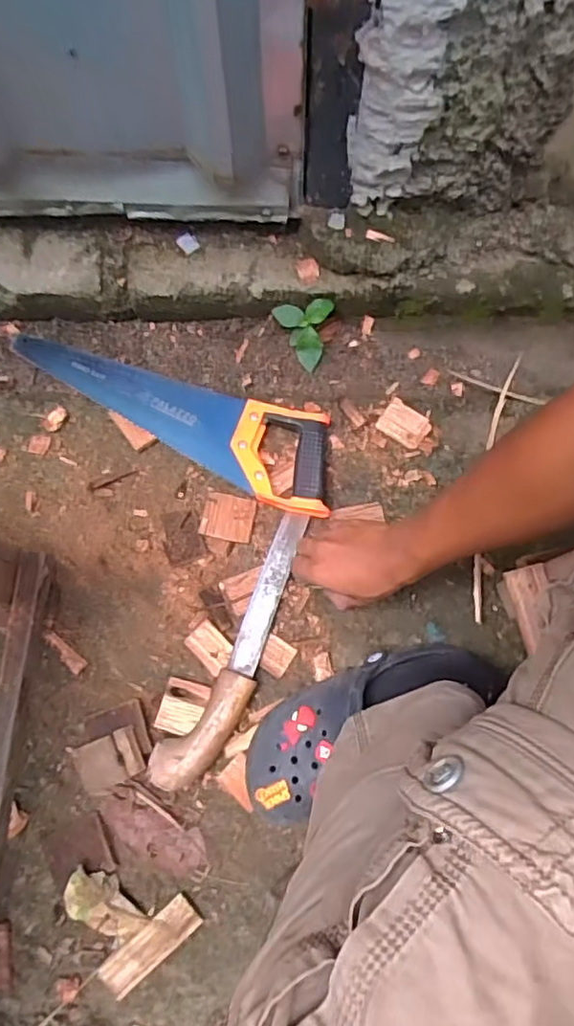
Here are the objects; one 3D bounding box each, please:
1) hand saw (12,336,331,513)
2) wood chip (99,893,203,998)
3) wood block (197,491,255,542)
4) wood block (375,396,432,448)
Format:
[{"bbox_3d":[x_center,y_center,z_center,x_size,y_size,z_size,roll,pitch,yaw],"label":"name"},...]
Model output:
[{"bbox_3d":[-0.141,-0.110,0.730,0.405,0.028,0.117,17,75,6],"label":"hand saw"},{"bbox_3d":[-0.129,0.410,0.588,0.099,0.011,0.034,-40,77,-9],"label":"wood chip"},{"bbox_3d":[-0.067,0.004,0.703,0.058,0.011,0.052,10,74,4],"label":"wood block"},{"bbox_3d":[0.138,-0.105,0.731,0.058,0.012,0.043,37,78,11],"label":"wood block"}]

